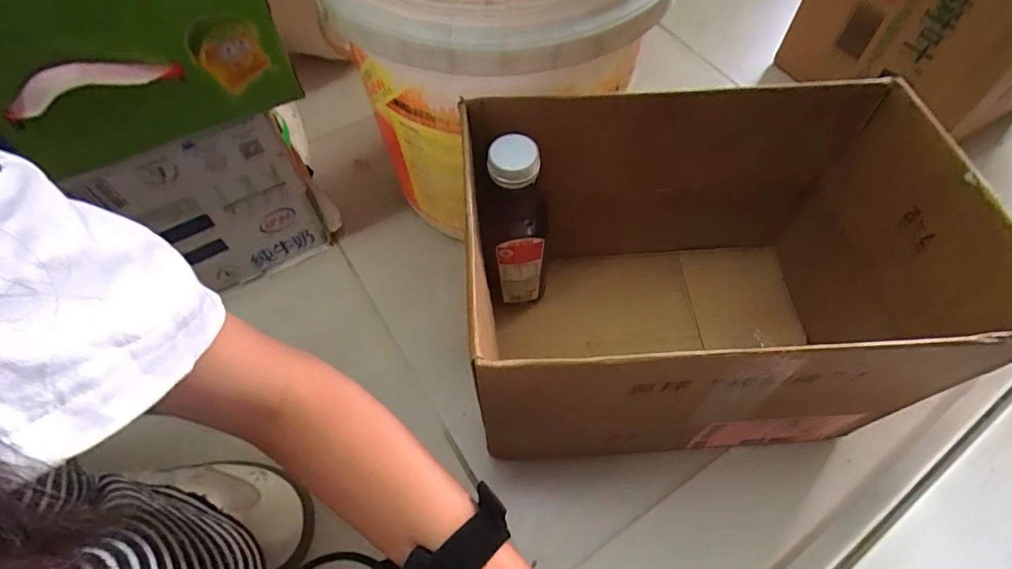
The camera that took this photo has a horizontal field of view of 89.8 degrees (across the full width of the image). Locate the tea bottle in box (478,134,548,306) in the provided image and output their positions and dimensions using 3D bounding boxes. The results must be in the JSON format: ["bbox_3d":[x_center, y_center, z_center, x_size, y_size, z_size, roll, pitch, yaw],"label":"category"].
[{"bbox_3d":[0.009,-0.049,0.472,0.062,0.203,0.054,-3,59,0],"label":"tea bottle in box"}]

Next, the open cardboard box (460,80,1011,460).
[{"bbox_3d":[0.145,-0.003,0.437,0.330,0.230,0.234,-3,59,0],"label":"open cardboard box"}]

